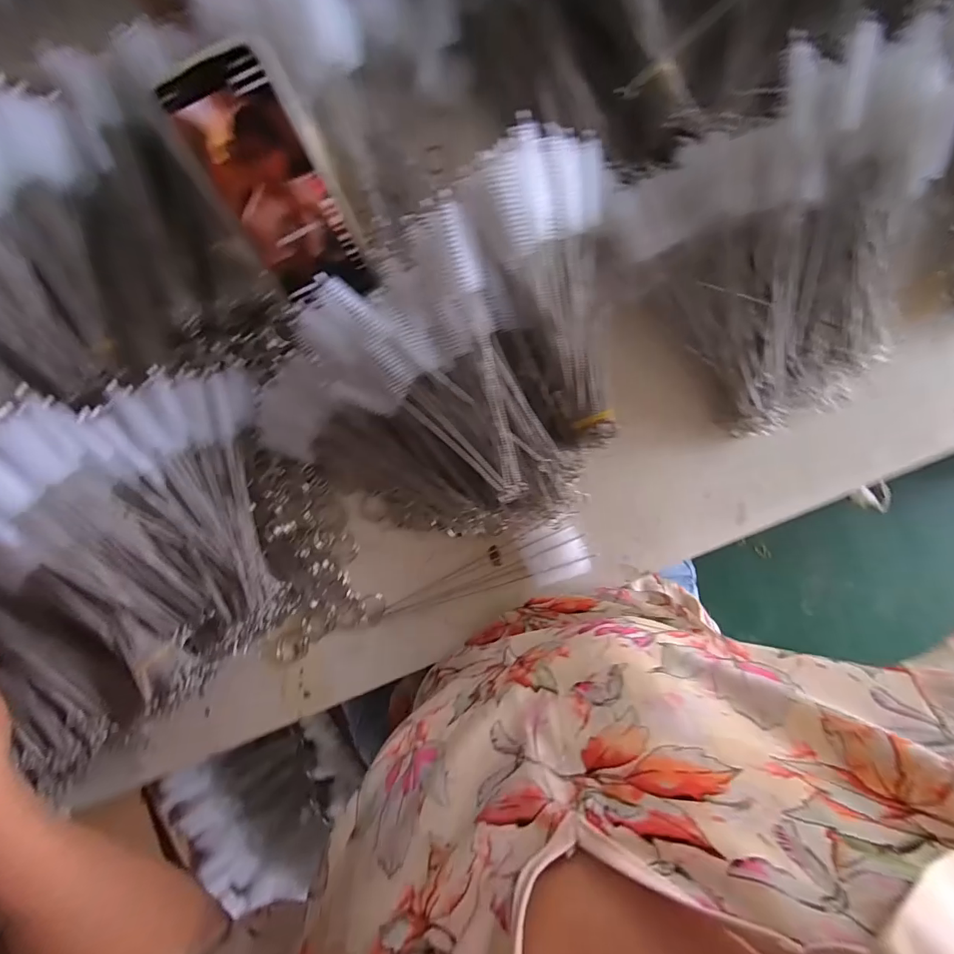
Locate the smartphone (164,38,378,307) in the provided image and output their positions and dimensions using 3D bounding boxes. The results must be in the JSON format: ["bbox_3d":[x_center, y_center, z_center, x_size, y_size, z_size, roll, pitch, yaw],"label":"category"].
[{"bbox_3d":[-0.139,-0.203,0.321,0.077,0.007,0.158,-28,137,-3],"label":"smartphone"}]

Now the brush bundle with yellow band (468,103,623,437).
[{"bbox_3d":[0.068,-0.128,0.308,0.102,0.060,0.203,-20,115,2],"label":"brush bundle with yellow band"}]

